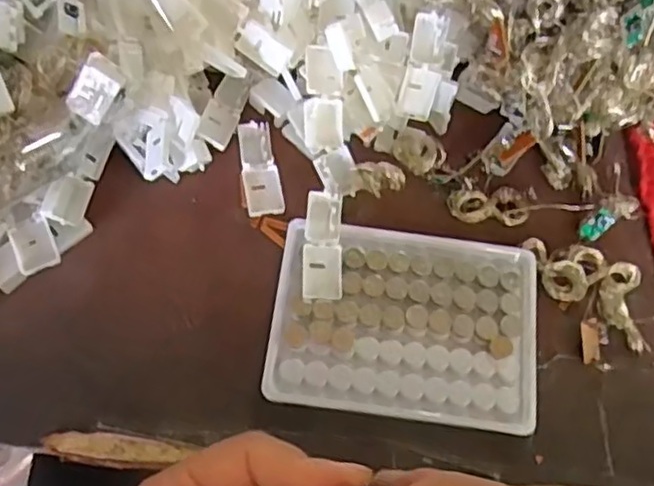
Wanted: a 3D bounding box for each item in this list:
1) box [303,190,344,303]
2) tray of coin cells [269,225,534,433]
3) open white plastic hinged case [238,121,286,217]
[{"bbox_3d":[-0.002,0.002,0.341,0.020,0.013,0.055,1,67,-2],"label":"box"},{"bbox_3d":[0.039,0.037,0.334,0.129,0.009,0.098,8,67,1],"label":"tray of coin cells"},{"bbox_3d":[-0.037,-0.041,0.370,0.020,0.007,0.056,-9,68,-6],"label":"open white plastic hinged case"}]

